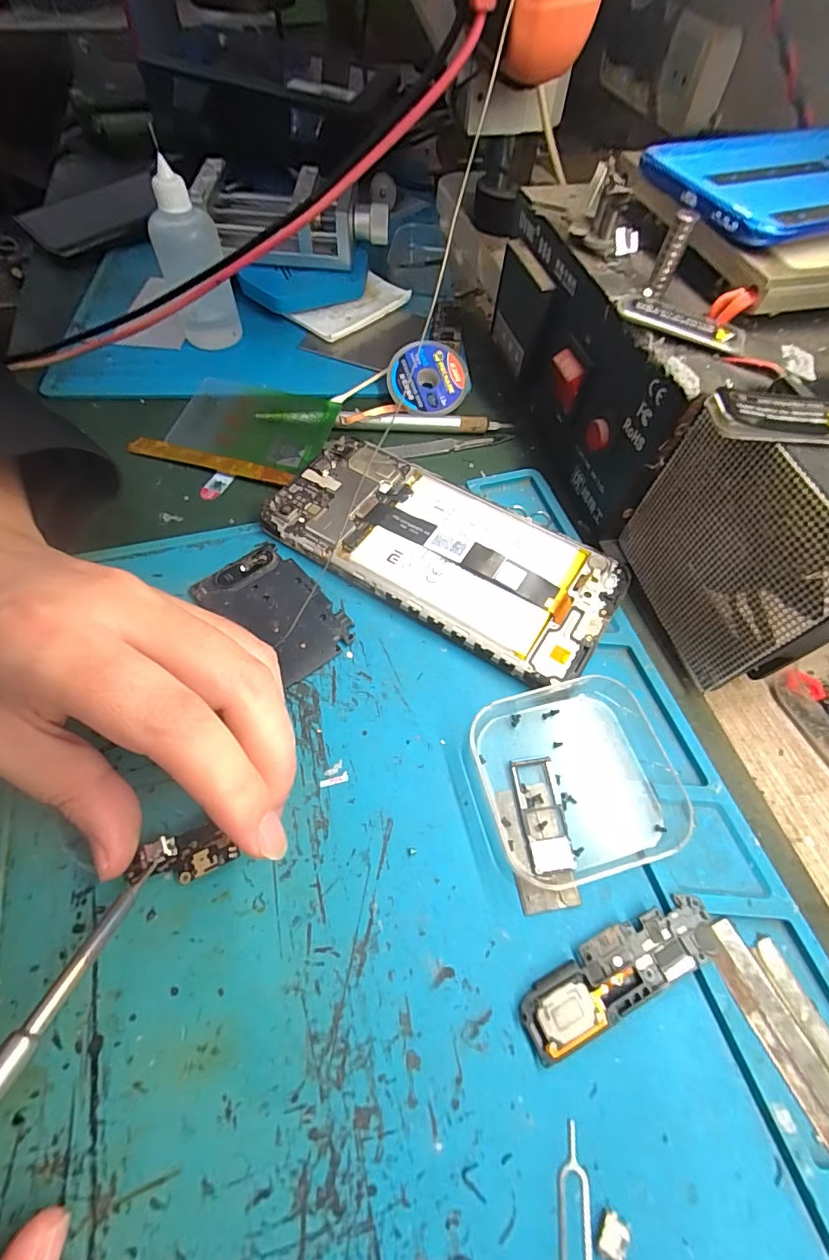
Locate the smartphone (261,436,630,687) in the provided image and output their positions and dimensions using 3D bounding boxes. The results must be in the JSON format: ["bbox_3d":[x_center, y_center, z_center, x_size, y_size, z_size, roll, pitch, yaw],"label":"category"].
[{"bbox_3d":[0.011,-0.038,0.221,0.159,0.014,0.073,31,64,14],"label":"smartphone"}]

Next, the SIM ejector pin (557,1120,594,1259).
[{"bbox_3d":[0.041,0.148,0.123,0.008,0.004,0.032,5,60,4],"label":"SIM ejector pin"}]

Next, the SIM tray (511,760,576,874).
[{"bbox_3d":[0.045,0.063,0.167,0.014,0.004,0.037,-6,61,-6],"label":"SIM tray"}]

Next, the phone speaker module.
[{"bbox_3d":[0.062,0.103,0.146,0.065,0.006,0.019,-21,63,-14],"label":"phone speaker module"}]

